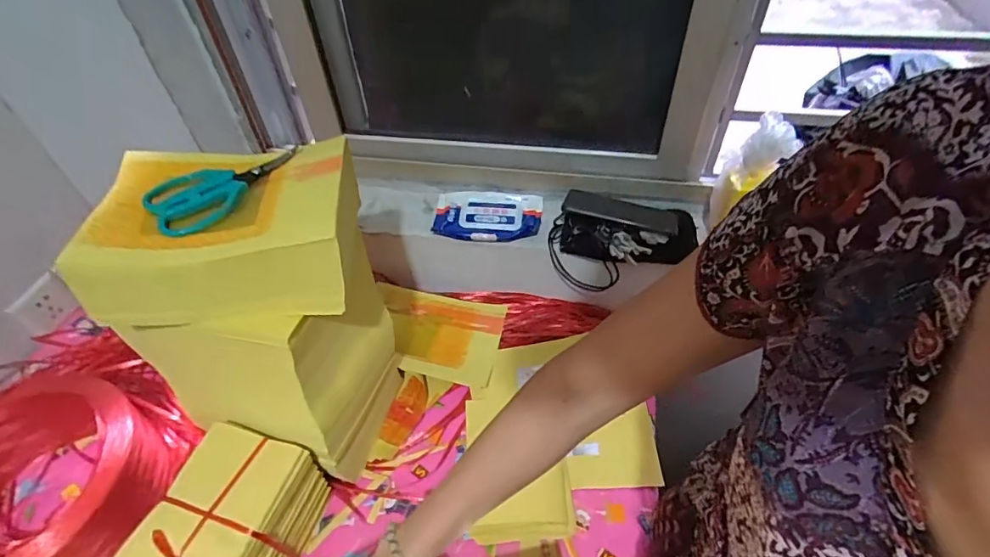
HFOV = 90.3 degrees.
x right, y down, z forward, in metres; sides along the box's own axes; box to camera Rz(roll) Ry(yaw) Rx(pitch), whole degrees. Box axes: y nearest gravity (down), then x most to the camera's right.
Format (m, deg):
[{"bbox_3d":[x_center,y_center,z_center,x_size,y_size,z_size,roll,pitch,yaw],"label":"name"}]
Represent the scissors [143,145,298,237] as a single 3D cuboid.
[{"bbox_3d":[-0.266,-0.094,0.493,0.076,0.019,0.145,34,55,30],"label":"scissors"}]

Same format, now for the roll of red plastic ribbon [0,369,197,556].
[{"bbox_3d":[-0.547,0.255,0.591,0.230,0.132,0.253,-1,45,1],"label":"roll of red plastic ribbon"}]

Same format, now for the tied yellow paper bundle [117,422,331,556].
[{"bbox_3d":[-0.289,0.279,0.555,0.121,0.134,0.164,10,46,12],"label":"tied yellow paper bundle"}]

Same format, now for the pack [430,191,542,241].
[{"bbox_3d":[-0.012,-0.101,0.790,0.168,0.033,0.091,4,45,6],"label":"pack"}]

